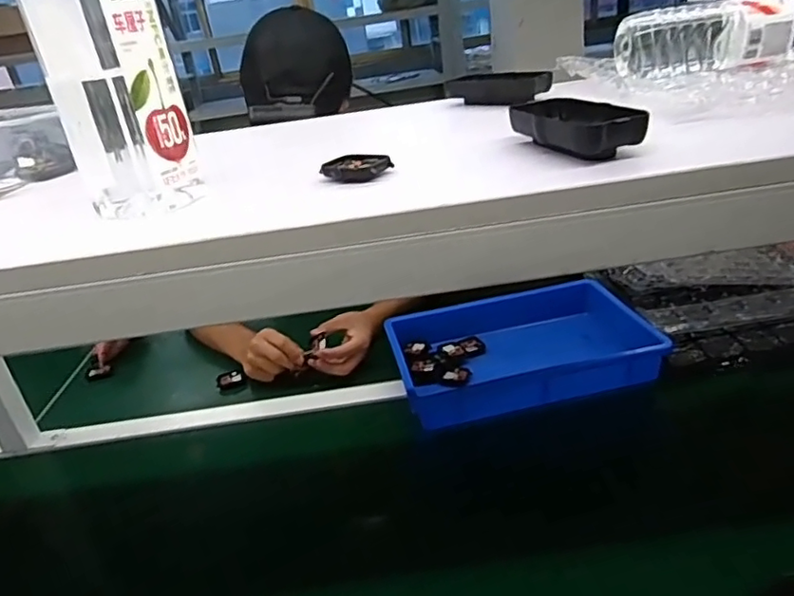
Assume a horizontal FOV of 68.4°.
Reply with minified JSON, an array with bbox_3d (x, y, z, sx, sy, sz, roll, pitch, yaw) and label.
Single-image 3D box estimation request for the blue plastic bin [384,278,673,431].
[{"bbox_3d":[0.182,0.077,0.883,0.366,0.070,0.224,-11,27,-6],"label":"blue plastic bin"}]

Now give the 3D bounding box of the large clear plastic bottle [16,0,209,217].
[{"bbox_3d":[-0.185,-0.158,0.367,0.075,0.205,0.066,-20,29,-23],"label":"large clear plastic bottle"}]

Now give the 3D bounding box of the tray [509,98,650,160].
[{"bbox_3d":[0.121,-0.120,0.406,0.056,0.024,0.113,-13,27,-10],"label":"tray"}]

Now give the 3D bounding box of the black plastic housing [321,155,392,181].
[{"bbox_3d":[-0.029,-0.093,0.416,0.043,0.010,0.041,8,31,28],"label":"black plastic housing"}]

